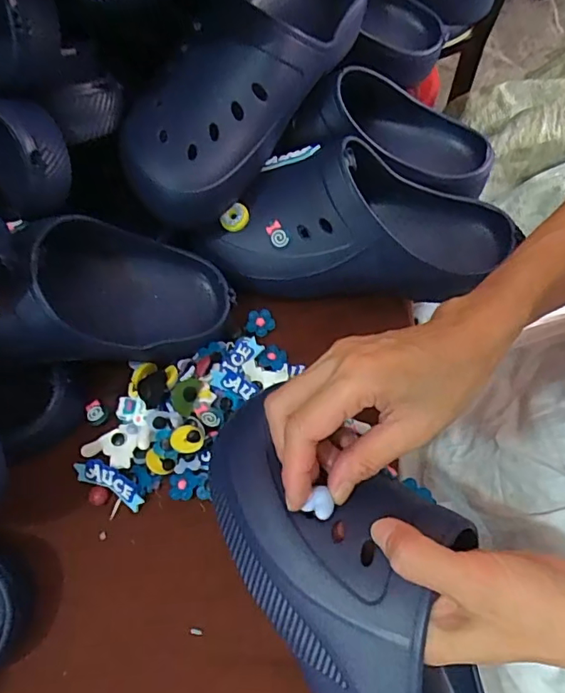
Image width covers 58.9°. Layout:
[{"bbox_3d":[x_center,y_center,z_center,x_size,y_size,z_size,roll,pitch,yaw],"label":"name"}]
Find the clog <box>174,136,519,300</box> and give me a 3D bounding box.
[{"bbox_3d":[0.059,-0.104,0.419,0.262,0.086,0.099,0,66,2],"label":"clog"}]

